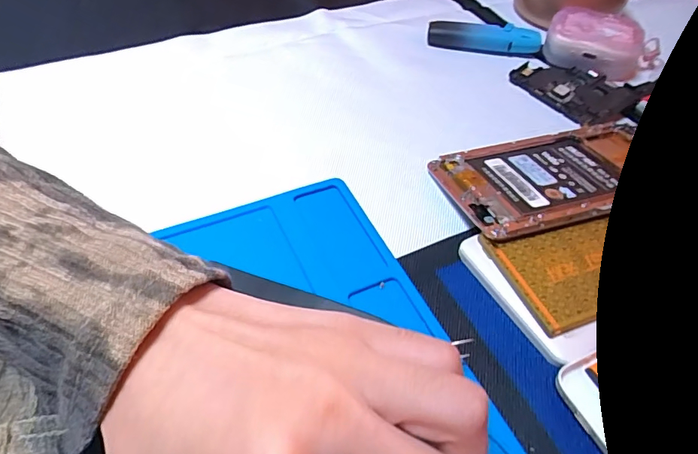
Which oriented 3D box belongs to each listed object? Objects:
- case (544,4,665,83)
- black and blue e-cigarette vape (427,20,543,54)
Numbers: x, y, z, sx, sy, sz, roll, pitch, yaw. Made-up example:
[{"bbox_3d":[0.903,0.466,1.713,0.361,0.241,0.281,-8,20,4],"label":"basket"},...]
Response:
[{"bbox_3d":[0.182,-0.131,0.337,0.075,0.024,0.053,29,54,21],"label":"case"},{"bbox_3d":[0.102,-0.143,0.353,0.082,0.014,0.017,9,50,5],"label":"black and blue e-cigarette vape"}]

